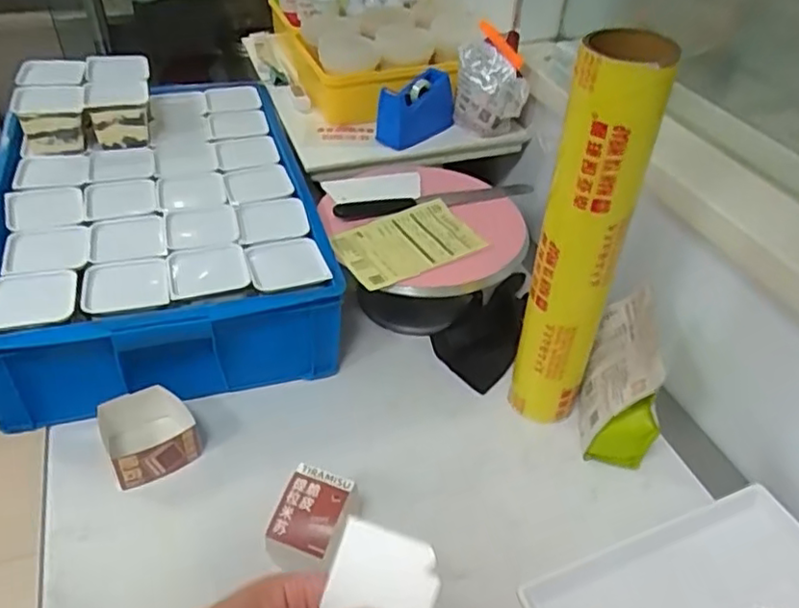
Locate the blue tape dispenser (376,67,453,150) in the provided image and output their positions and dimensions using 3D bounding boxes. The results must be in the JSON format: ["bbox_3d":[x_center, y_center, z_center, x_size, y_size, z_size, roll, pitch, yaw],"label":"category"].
[{"bbox_3d":[0.030,-0.319,1.075,0.144,0.100,0.054,-26,48,-29],"label":"blue tape dispenser"}]

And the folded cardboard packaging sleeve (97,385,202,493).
[{"bbox_3d":[-0.289,0.154,0.758,0.101,0.062,0.093,-20,46,-24],"label":"folded cardboard packaging sleeve"}]

